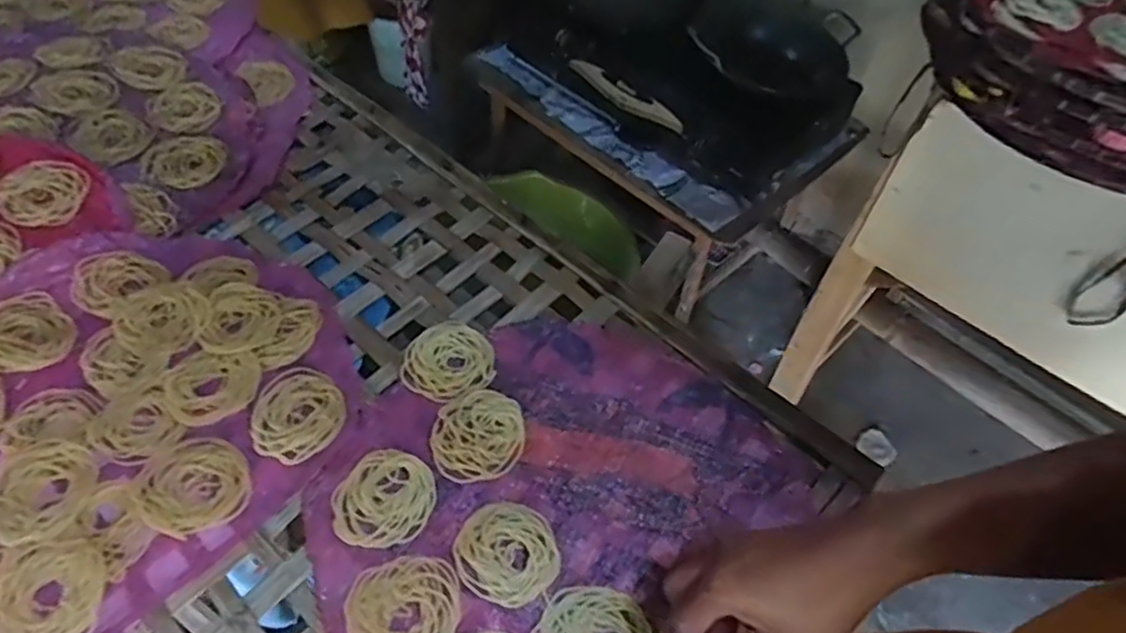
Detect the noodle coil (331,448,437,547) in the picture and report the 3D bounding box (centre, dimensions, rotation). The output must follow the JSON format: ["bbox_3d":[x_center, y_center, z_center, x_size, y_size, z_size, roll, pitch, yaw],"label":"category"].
[{"bbox_3d":[-0.129,0.129,0.488,0.070,0.005,0.069,1,53,-1],"label":"noodle coil"}]

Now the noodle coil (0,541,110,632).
[{"bbox_3d":[-0.335,0.183,0.440,0.071,0.008,0.069,1,53,-1],"label":"noodle coil"}]

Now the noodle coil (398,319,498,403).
[{"bbox_3d":[-0.092,0.036,0.560,0.073,0.005,0.073,1,53,-1],"label":"noodle coil"}]

